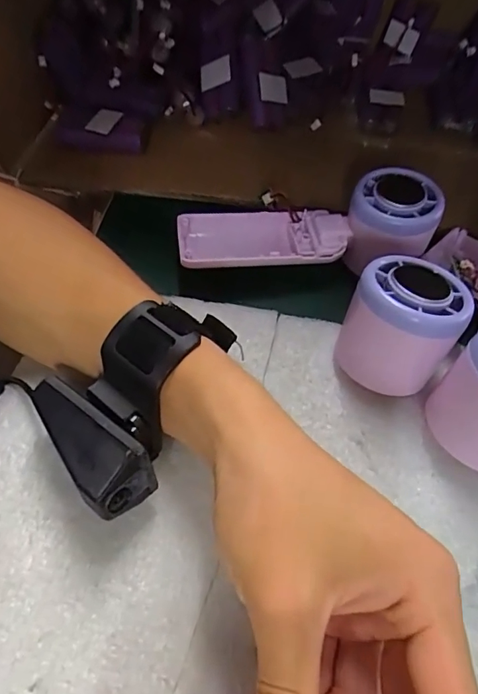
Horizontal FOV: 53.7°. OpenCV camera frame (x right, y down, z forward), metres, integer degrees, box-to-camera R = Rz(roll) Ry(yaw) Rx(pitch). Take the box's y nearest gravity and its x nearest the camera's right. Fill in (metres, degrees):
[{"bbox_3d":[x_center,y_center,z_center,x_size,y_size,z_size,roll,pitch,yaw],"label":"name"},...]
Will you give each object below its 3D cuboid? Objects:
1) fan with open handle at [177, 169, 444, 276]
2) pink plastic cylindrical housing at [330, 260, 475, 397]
[{"bbox_3d":[0.044,-0.079,0.307,0.161,0.047,0.057,-2,56,-5],"label":"fan with open handle"},{"bbox_3d":[0.085,-0.013,0.250,0.054,0.065,0.052,2,56,-3],"label":"pink plastic cylindrical housing"}]

